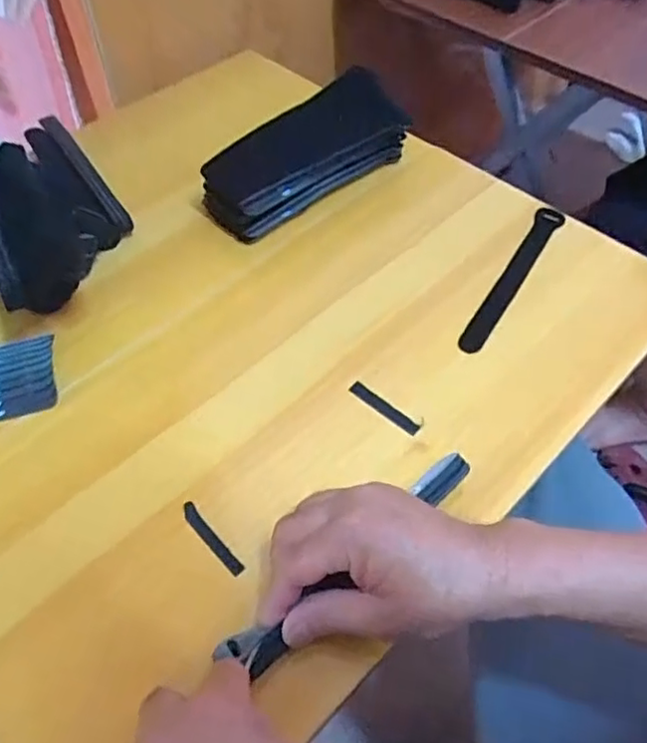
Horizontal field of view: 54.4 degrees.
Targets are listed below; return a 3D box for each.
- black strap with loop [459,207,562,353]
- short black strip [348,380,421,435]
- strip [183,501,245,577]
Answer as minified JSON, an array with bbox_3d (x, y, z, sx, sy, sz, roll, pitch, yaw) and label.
[{"bbox_3d":[0.167,-0.083,0.554,0.024,0.007,0.193,24,58,22],"label":"black strap with loop"},{"bbox_3d":[0.045,0.027,0.471,0.059,0.004,0.011,36,68,17],"label":"short black strip"},{"bbox_3d":[-0.072,0.107,0.405,0.010,0.004,0.059,-35,61,-24],"label":"strip"}]

